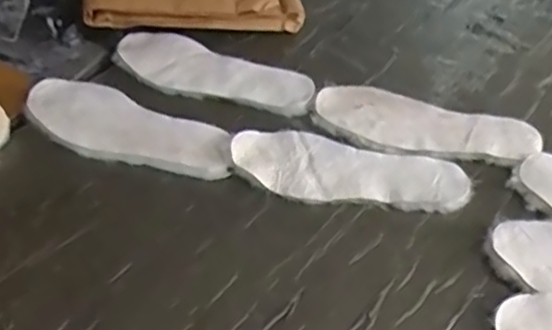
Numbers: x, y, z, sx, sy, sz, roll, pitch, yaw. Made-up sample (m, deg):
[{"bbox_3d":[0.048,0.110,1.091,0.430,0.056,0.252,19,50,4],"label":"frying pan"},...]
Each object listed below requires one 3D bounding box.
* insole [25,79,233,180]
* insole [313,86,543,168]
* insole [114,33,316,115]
[{"bbox_3d":[-0.175,-0.042,0.733,0.262,0.021,0.091,19,53,15],"label":"insole"},{"bbox_3d":[0.172,-0.043,0.741,0.253,0.009,0.095,18,55,14],"label":"insole"},{"bbox_3d":[-0.083,-0.115,0.799,0.264,0.014,0.085,19,59,13],"label":"insole"}]

